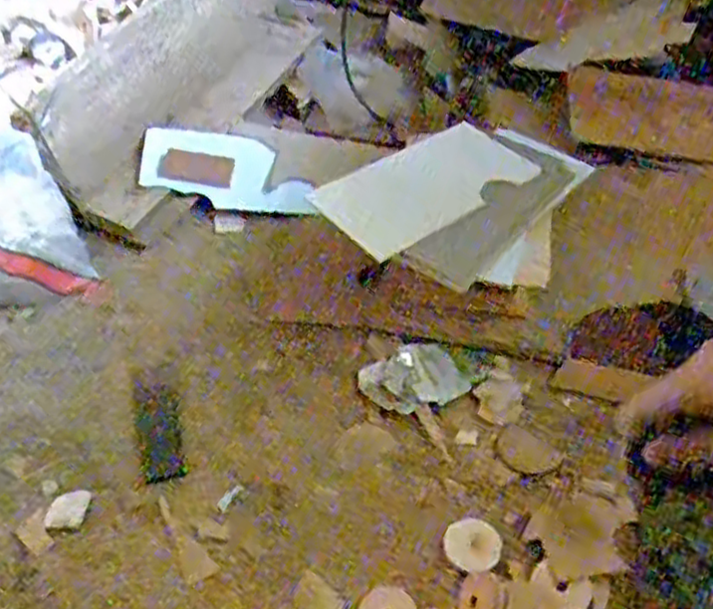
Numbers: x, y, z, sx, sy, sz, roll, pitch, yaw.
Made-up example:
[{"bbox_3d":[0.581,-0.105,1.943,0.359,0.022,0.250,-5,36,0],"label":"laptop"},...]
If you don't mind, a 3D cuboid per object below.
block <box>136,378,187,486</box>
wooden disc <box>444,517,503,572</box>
[{"bbox_3d":[-0.216,0.131,0.803,0.041,0.010,0.154,-13,46,-13],"label":"block"},{"bbox_3d":[0.106,0.218,0.672,0.050,0.009,0.046,0,44,0],"label":"wooden disc"}]

